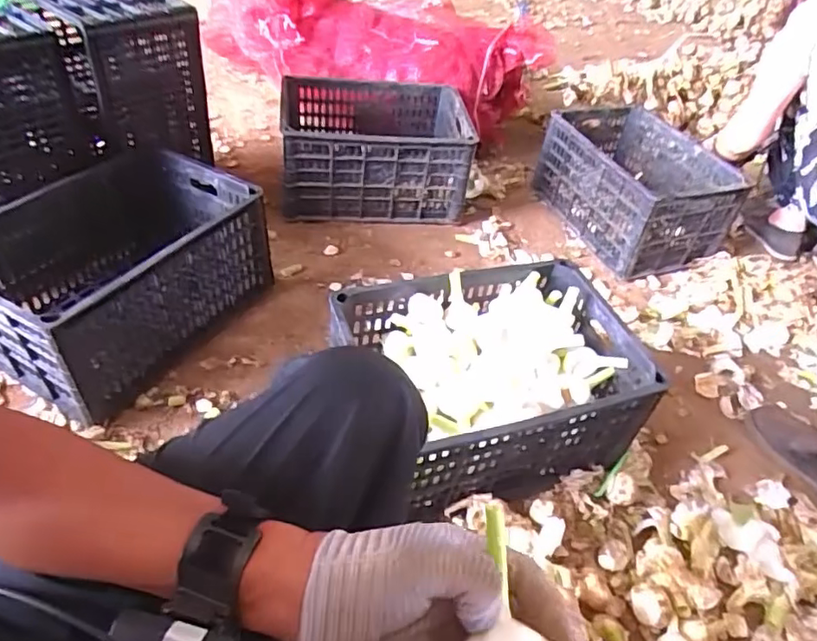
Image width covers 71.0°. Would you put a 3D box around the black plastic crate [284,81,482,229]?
[{"bbox_3d":[-0.081,-0.414,1.434,0.431,0.251,0.318,-1,44,-7],"label":"black plastic crate"}]

